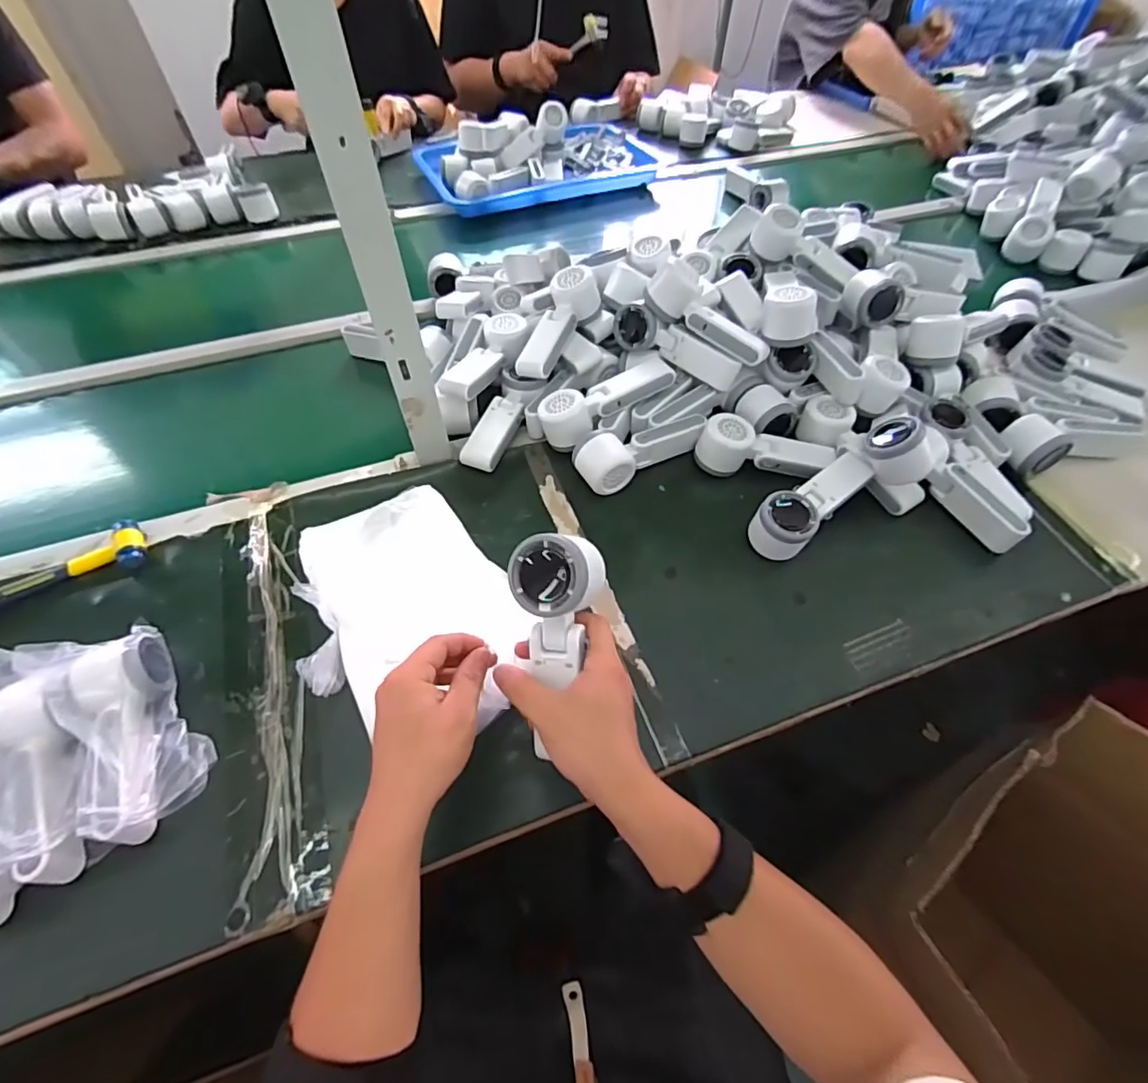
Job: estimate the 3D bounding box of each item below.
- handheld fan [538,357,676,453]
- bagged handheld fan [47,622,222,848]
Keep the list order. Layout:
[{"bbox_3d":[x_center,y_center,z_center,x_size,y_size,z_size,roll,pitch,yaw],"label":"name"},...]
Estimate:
[{"bbox_3d":[0.039,-0.172,0.668,0.170,0.050,0.062,-25,57,-16],"label":"handheld fan"},{"bbox_3d":[-0.369,0.152,0.458,0.077,0.062,0.170,-33,59,-21],"label":"bagged handheld fan"}]

